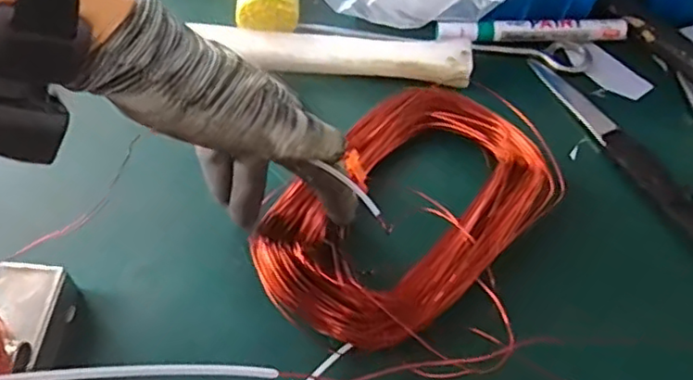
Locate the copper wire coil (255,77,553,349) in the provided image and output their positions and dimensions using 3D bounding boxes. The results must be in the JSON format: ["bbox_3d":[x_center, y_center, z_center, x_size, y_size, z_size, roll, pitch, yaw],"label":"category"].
[{"bbox_3d":[0.029,0.012,0.365,0.162,0.037,0.123,-38,65,-23],"label":"copper wire coil"}]

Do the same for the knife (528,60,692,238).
[{"bbox_3d":[0.200,-0.011,0.400,0.024,0.021,0.233,-21,59,-14],"label":"knife"}]

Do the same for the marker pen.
[{"bbox_3d":[0.140,-0.118,0.473,0.143,0.015,0.018,-3,56,-3],"label":"marker pen"}]

